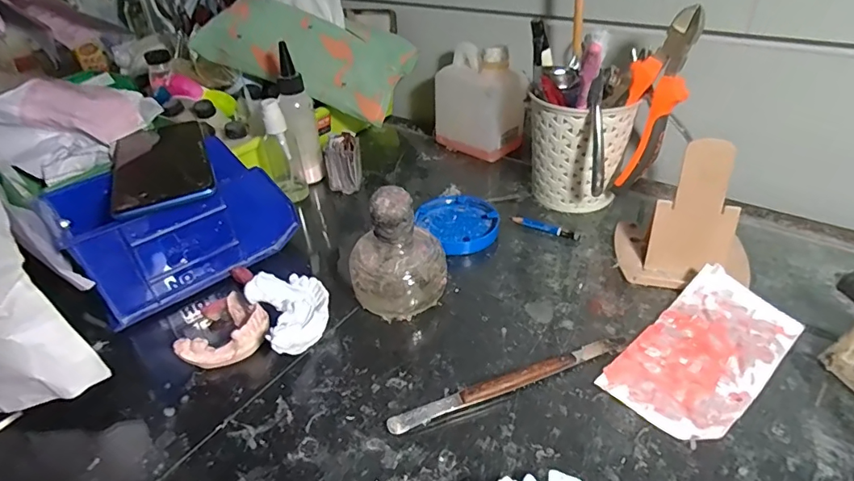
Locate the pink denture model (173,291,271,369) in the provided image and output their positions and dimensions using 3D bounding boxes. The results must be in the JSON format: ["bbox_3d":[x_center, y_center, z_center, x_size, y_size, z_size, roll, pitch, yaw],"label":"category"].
[{"bbox_3d":[-0.145,0.068,0.363,0.049,0.025,0.065,7,40,15],"label":"pink denture model"}]

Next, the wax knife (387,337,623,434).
[{"bbox_3d":[0.057,0.093,0.322,0.170,0.010,0.012,-15,39,-13],"label":"wax knife"}]

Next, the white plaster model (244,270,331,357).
[{"bbox_3d":[-0.100,0.054,0.366,0.053,0.038,0.073,-24,42,-22],"label":"white plaster model"}]

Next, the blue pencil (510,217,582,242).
[{"bbox_3d":[0.111,-0.013,0.458,0.067,0.008,0.008,18,43,27],"label":"blue pencil"}]

